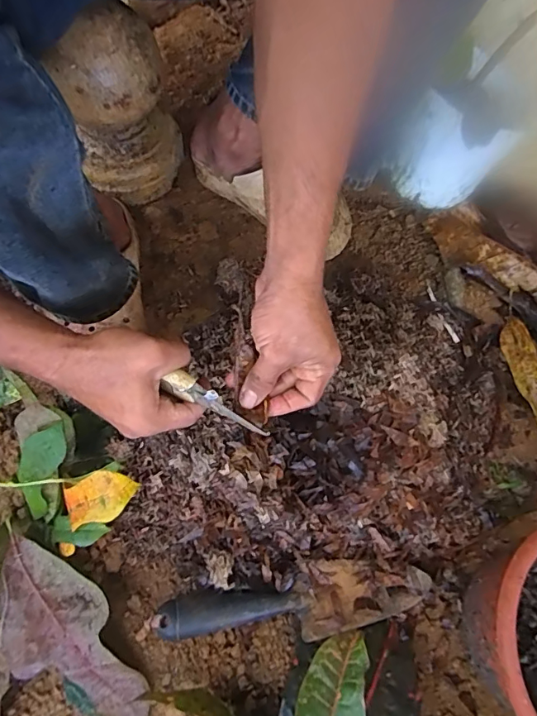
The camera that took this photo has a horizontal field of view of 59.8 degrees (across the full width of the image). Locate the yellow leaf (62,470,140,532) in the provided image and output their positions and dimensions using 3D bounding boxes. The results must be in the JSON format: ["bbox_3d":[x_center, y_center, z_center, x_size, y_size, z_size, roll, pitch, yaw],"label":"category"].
[{"bbox_3d":[-0.158,0.129,0.433,0.077,0.019,0.043,-21,79,24],"label":"yellow leaf"}]

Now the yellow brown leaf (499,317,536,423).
[{"bbox_3d":[0.306,0.038,0.541,0.031,0.034,0.168,-17,86,-6],"label":"yellow brown leaf"}]

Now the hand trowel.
[{"bbox_3d":[0.029,0.234,0.441,0.253,0.032,0.061,-12,71,-5],"label":"hand trowel"}]

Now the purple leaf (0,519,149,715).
[{"bbox_3d":[-0.188,0.259,0.438,0.092,0.039,0.208,-37,90,-12],"label":"purple leaf"}]

